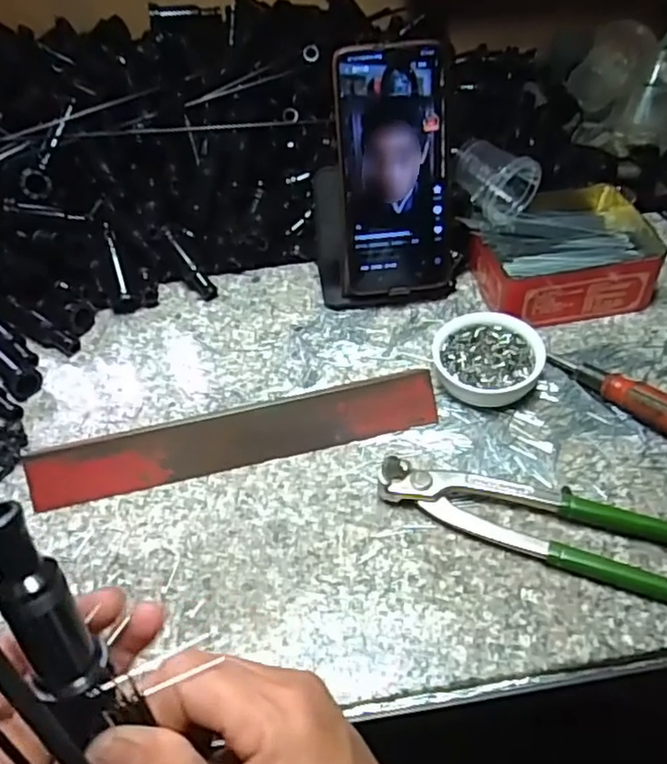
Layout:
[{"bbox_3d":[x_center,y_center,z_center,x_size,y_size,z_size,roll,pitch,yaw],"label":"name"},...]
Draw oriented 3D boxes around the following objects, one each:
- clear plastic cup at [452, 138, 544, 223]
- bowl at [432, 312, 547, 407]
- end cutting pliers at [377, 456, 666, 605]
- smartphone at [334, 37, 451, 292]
[{"bbox_3d":[0.122,-0.155,0.499,0.046,0.040,0.057,-25,50,-16],"label":"clear plastic cup"},{"bbox_3d":[0.104,-0.014,0.445,0.072,0.027,0.067,-3,48,3],"label":"bowl"},{"bbox_3d":[0.126,0.076,0.371,0.198,0.018,0.052,15,51,18],"label":"end cutting pliers"},{"bbox_3d":[0.043,-0.146,0.463,0.077,0.166,0.009,-3,23,3],"label":"smartphone"}]

